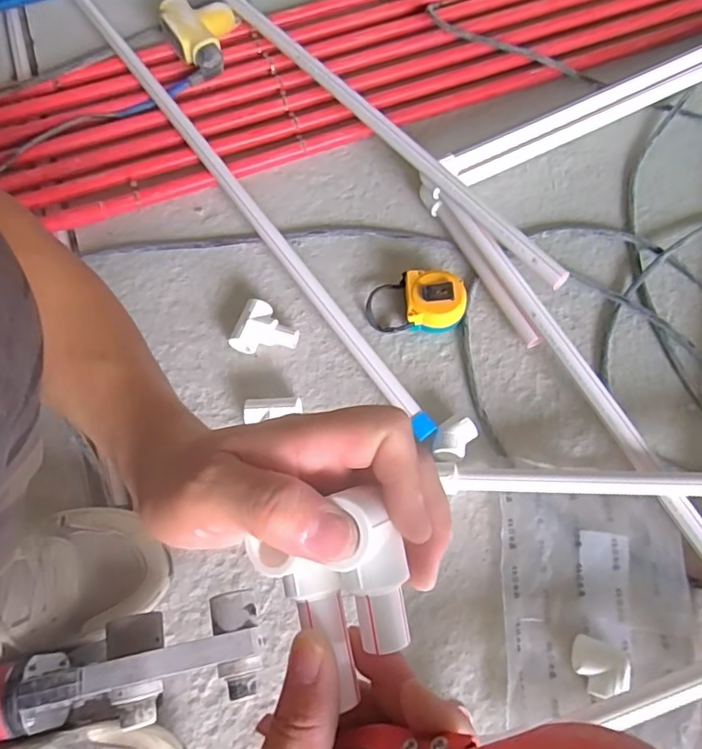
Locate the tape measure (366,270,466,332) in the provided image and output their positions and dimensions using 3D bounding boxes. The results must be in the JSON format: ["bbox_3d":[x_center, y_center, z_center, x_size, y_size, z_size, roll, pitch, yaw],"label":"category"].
[{"bbox_3d":[0.069,-0.078,0.577,0.101,0.041,0.059,4,67,2],"label":"tape measure"}]

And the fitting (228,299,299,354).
[{"bbox_3d":[-0.089,-0.044,0.575,0.066,0.031,0.057,14,68,6],"label":"fitting"}]

